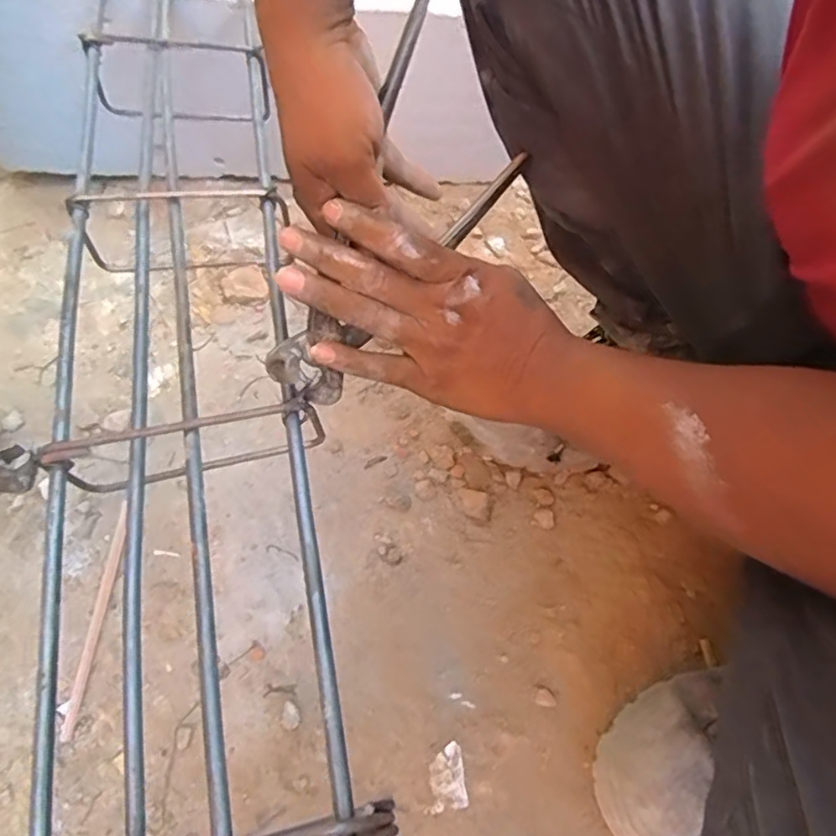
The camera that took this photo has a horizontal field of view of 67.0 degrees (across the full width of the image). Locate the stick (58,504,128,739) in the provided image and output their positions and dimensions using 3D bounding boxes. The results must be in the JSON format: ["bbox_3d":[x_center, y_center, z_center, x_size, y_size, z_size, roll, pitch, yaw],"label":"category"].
[{"bbox_3d":[-0.237,0.143,0.473,0.010,0.006,0.173,1,56,-4],"label":"stick"}]

